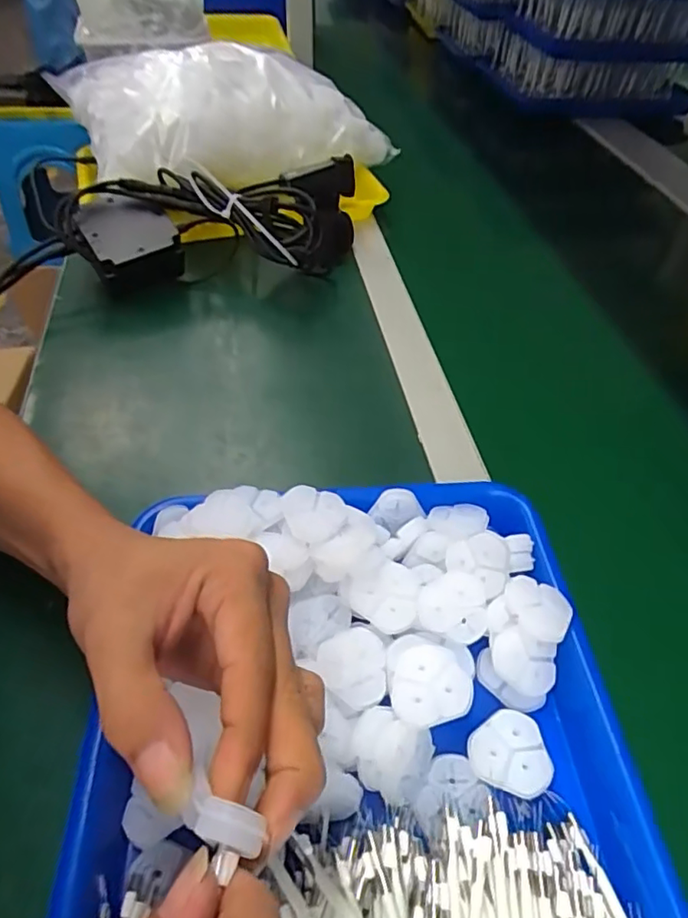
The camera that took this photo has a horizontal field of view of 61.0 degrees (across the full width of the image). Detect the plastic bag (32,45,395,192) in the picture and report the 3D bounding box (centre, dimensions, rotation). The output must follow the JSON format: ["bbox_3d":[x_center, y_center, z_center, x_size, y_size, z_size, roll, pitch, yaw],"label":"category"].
[{"bbox_3d":[-0.147,-0.419,0.709,0.341,0.115,0.263,-20,51,-20],"label":"plastic bag"}]

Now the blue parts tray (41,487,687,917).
[{"bbox_3d":[0.008,0.148,0.256,0.255,0.046,0.319,-4,48,-6],"label":"blue parts tray"}]

